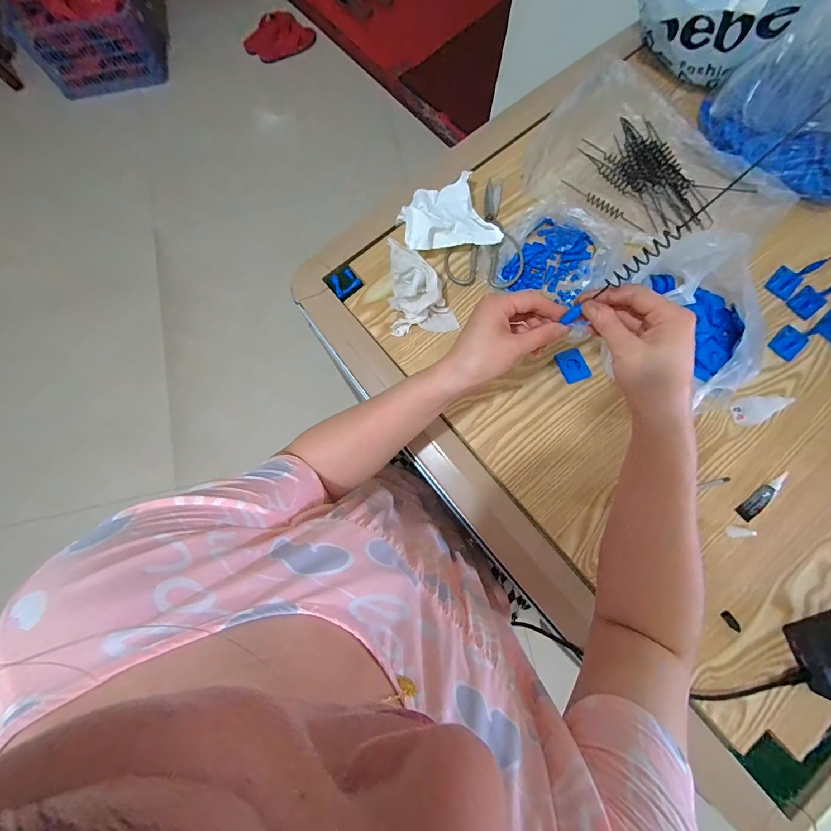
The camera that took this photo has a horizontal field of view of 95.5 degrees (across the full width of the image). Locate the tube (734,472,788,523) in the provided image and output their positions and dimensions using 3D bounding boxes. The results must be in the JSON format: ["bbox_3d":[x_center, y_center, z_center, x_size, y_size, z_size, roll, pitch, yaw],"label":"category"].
[{"bbox_3d":[0.426,0.096,0.462,0.020,0.011,0.076,42,82,9],"label":"tube"}]

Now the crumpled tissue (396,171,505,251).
[{"bbox_3d":[0.039,-0.283,0.527,0.130,0.056,0.123,-16,78,-2],"label":"crumpled tissue"}]

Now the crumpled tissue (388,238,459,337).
[{"bbox_3d":[0.006,-0.171,0.503,0.083,0.056,0.113,-2,78,1],"label":"crumpled tissue"}]

